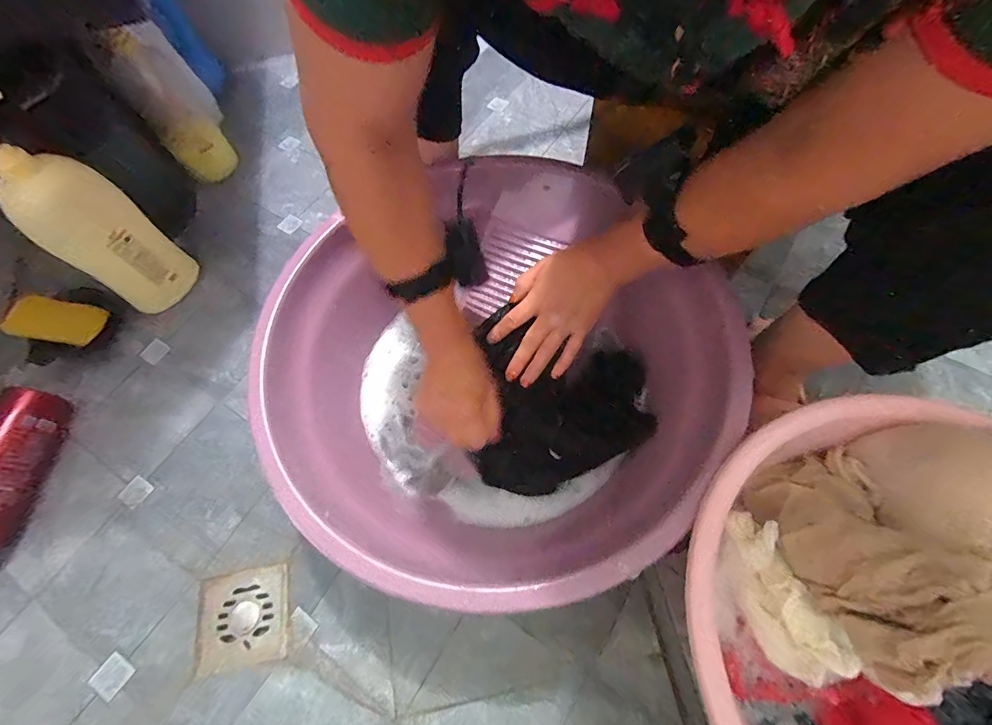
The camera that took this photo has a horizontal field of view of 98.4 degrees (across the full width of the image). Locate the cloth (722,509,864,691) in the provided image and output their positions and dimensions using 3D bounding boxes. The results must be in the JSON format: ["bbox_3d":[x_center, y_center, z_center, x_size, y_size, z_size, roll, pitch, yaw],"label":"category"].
[{"bbox_3d":[0.234,0.195,0.358,0.047,0.045,0.135,-18,66,-5],"label":"cloth"}]

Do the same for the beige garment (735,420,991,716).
[{"bbox_3d":[0.327,0.128,0.312,0.175,0.105,0.172,-20,66,-6],"label":"beige garment"}]

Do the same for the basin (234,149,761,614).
[{"bbox_3d":[-0.016,0.019,0.485,0.433,0.147,0.453,-1,65,3],"label":"basin"}]

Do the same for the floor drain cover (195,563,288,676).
[{"bbox_3d":[-0.287,0.289,0.486,0.099,0.005,0.093,-11,65,-1],"label":"floor drain cover"}]

